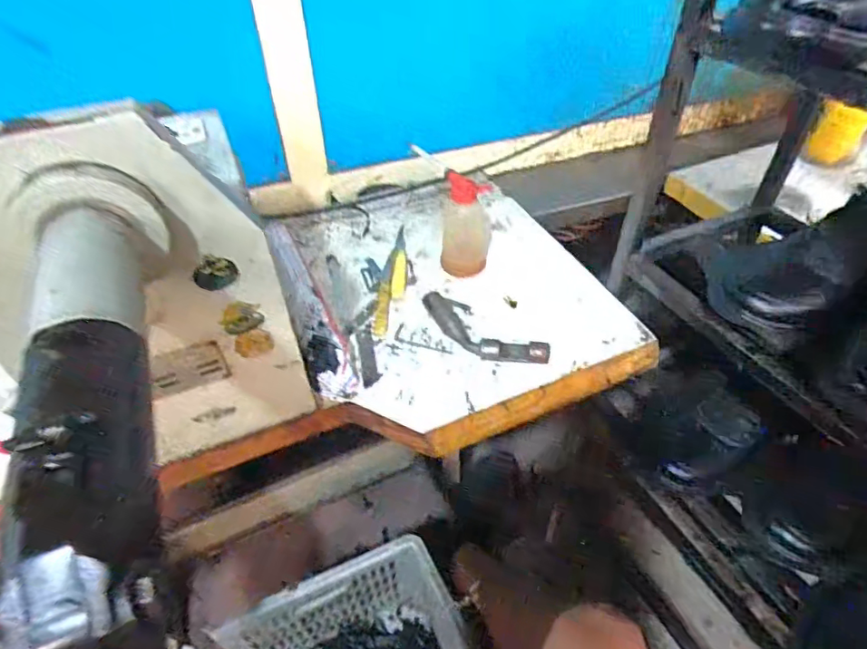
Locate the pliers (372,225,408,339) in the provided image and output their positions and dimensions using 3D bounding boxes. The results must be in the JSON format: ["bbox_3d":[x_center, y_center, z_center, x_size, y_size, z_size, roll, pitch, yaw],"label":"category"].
[{"bbox_3d":[-0.050,-0.063,0.682,0.033,0.008,0.210,1,43,2],"label":"pliers"}]

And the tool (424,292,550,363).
[{"bbox_3d":[0.051,0.009,0.601,0.158,0.021,0.062,29,51,28],"label":"tool"}]

